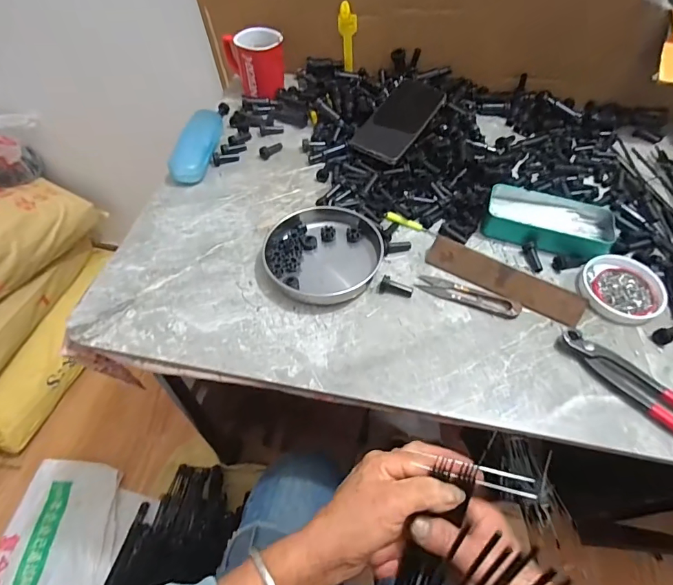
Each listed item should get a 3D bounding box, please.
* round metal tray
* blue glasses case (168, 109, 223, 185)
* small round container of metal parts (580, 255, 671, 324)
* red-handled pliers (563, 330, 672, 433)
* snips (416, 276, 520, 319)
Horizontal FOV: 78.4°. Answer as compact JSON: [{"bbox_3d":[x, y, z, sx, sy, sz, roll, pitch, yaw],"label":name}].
[{"bbox_3d":[-0.014,-0.050,0.497,0.140,0.019,0.131,1,54,-1],"label":"round metal tray"},{"bbox_3d":[-0.201,-0.222,0.608,0.048,0.032,0.148,7,55,4],"label":"blue glasses case"},{"bbox_3d":[0.333,-0.005,0.480,0.089,0.012,0.088,1,56,-2],"label":"small round container of metal parts"},{"bbox_3d":[0.311,0.104,0.400,0.037,0.015,0.191,-37,63,-24],"label":"red-handled pliers"},{"bbox_3d":[0.151,0.002,0.473,0.113,0.011,0.026,17,56,10],"label":"snips"}]

